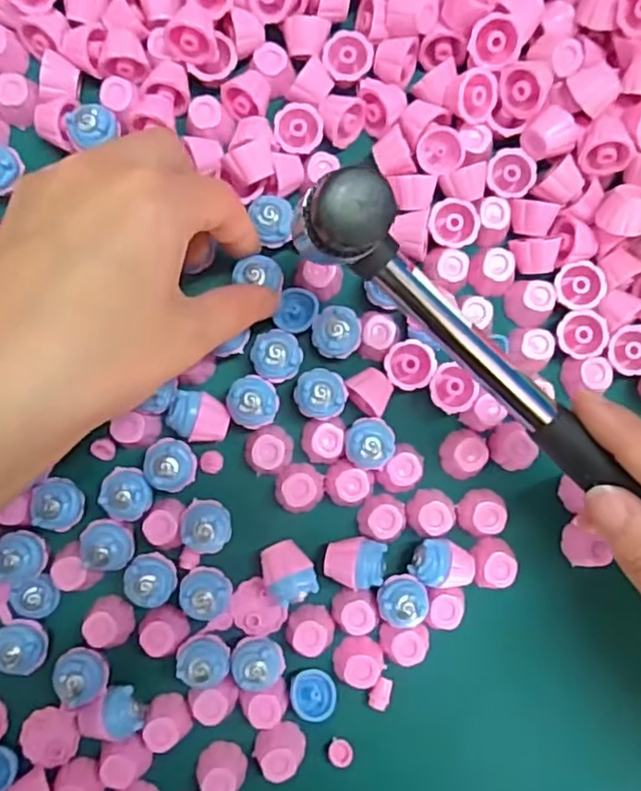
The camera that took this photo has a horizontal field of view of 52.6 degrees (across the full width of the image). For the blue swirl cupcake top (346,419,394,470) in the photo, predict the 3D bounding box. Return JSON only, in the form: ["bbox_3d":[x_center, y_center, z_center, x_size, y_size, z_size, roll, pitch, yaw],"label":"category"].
[{"bbox_3d":[0.020,0.019,0.259,0.020,0.011,0.020,0,88,-2],"label":"blue swirl cupcake top"}]

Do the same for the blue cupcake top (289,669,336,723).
[{"bbox_3d":[-0.003,0.123,0.264,0.018,0.008,0.019,0,88,-2],"label":"blue cupcake top"}]

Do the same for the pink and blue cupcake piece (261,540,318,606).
[{"bbox_3d":[-0.013,0.071,0.264,0.019,0.016,0.024,-23,89,-2],"label":"pink and blue cupcake piece"}]

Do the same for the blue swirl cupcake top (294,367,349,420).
[{"bbox_3d":[0.000,-0.001,0.261,0.021,0.010,0.020,0,88,-2],"label":"blue swirl cupcake top"}]

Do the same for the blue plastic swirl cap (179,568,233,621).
[{"bbox_3d":[-0.046,0.078,0.259,0.019,0.021,0.016,10,88,-1],"label":"blue plastic swirl cap"}]

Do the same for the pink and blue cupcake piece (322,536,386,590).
[{"bbox_3d":[0.014,0.067,0.266,0.023,0.017,0.019,13,88,-1],"label":"pink and blue cupcake piece"}]

